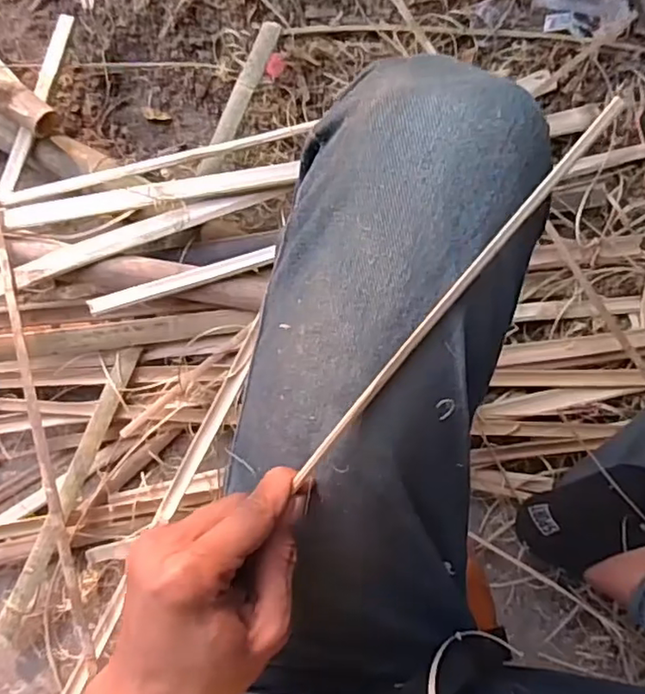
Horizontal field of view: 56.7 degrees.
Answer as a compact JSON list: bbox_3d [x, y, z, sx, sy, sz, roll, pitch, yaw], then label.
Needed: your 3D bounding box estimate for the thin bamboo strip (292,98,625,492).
[{"bbox_3d":[0.059,-0.019,0.280,0.007,0.008,0.218,40,103,4],"label":"thin bamboo strip"}]

